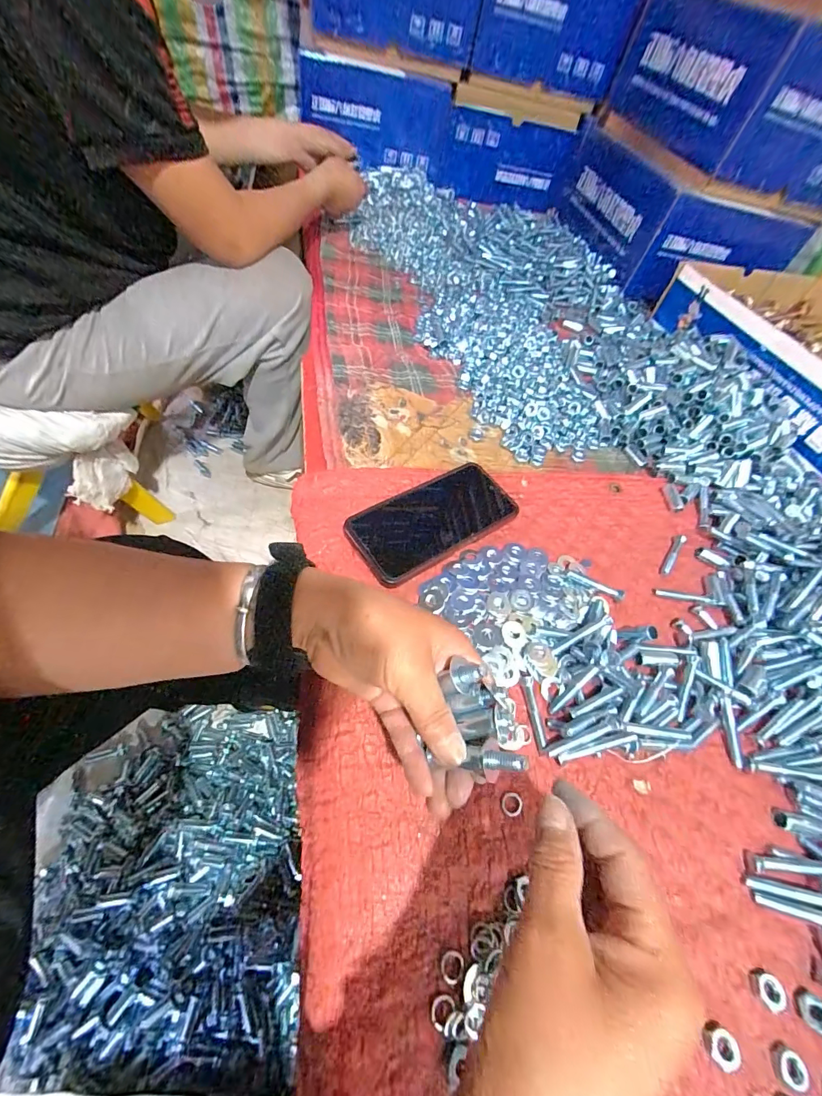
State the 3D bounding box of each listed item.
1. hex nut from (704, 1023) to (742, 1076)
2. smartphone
[{"bbox_3d":[0.181,0.292,0.246,0.017,0.006,0.017,34,57,11],"label":"hex nut"},{"bbox_3d":[0.024,-0.030,0.409,0.168,0.015,0.075,-28,66,-25],"label":"smartphone"}]

